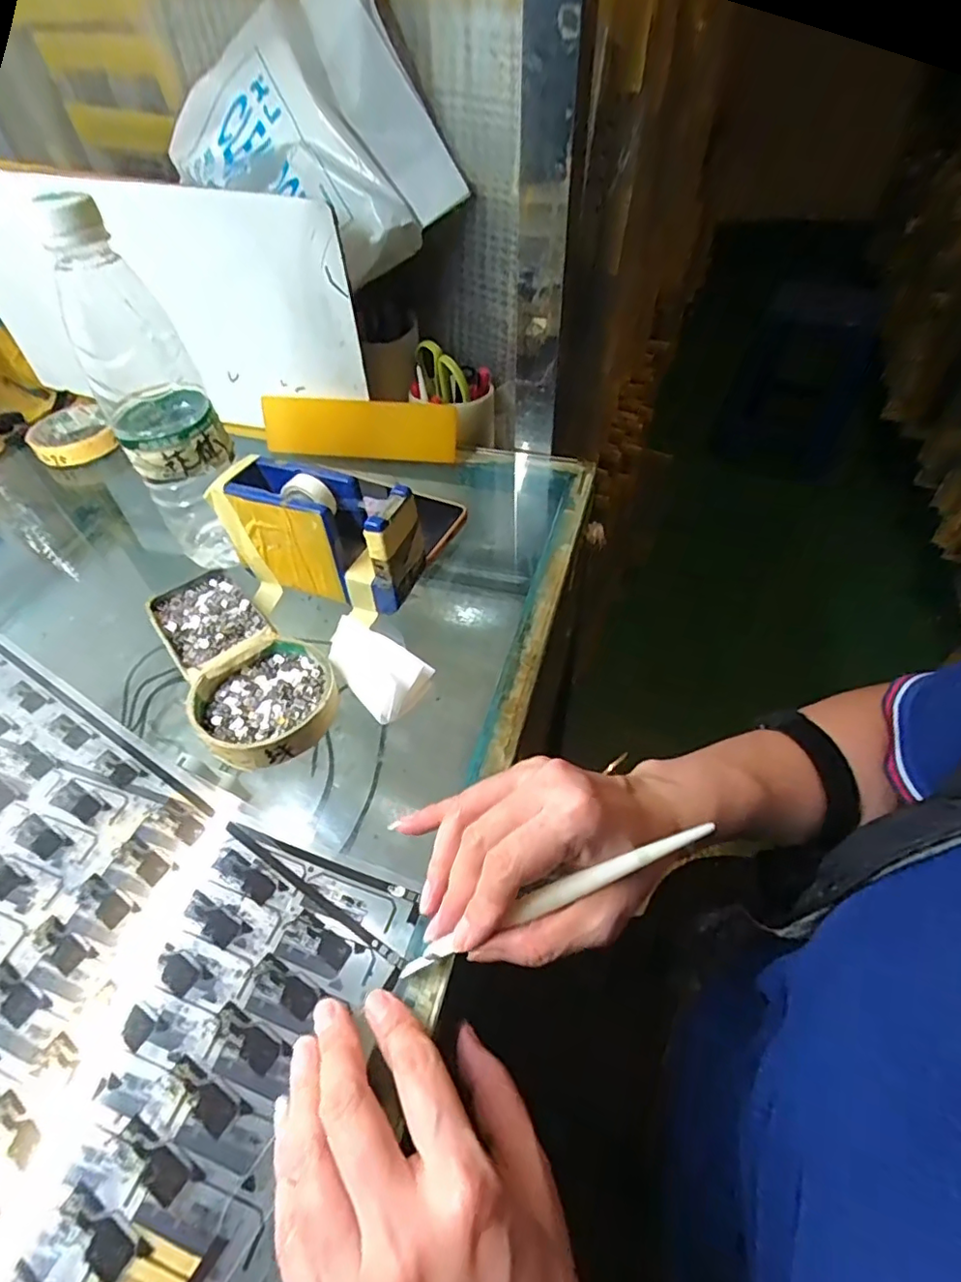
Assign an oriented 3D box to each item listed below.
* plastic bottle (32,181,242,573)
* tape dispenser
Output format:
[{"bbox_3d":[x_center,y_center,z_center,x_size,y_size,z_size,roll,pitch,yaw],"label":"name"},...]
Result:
[{"bbox_3d":[-0.208,-0.150,0.372,0.058,0.225,0.063,-24,51,-17],"label":"plastic bottle"},{"bbox_3d":[-0.105,-0.070,0.384,0.143,0.075,0.060,10,51,13],"label":"tape dispenser"}]

